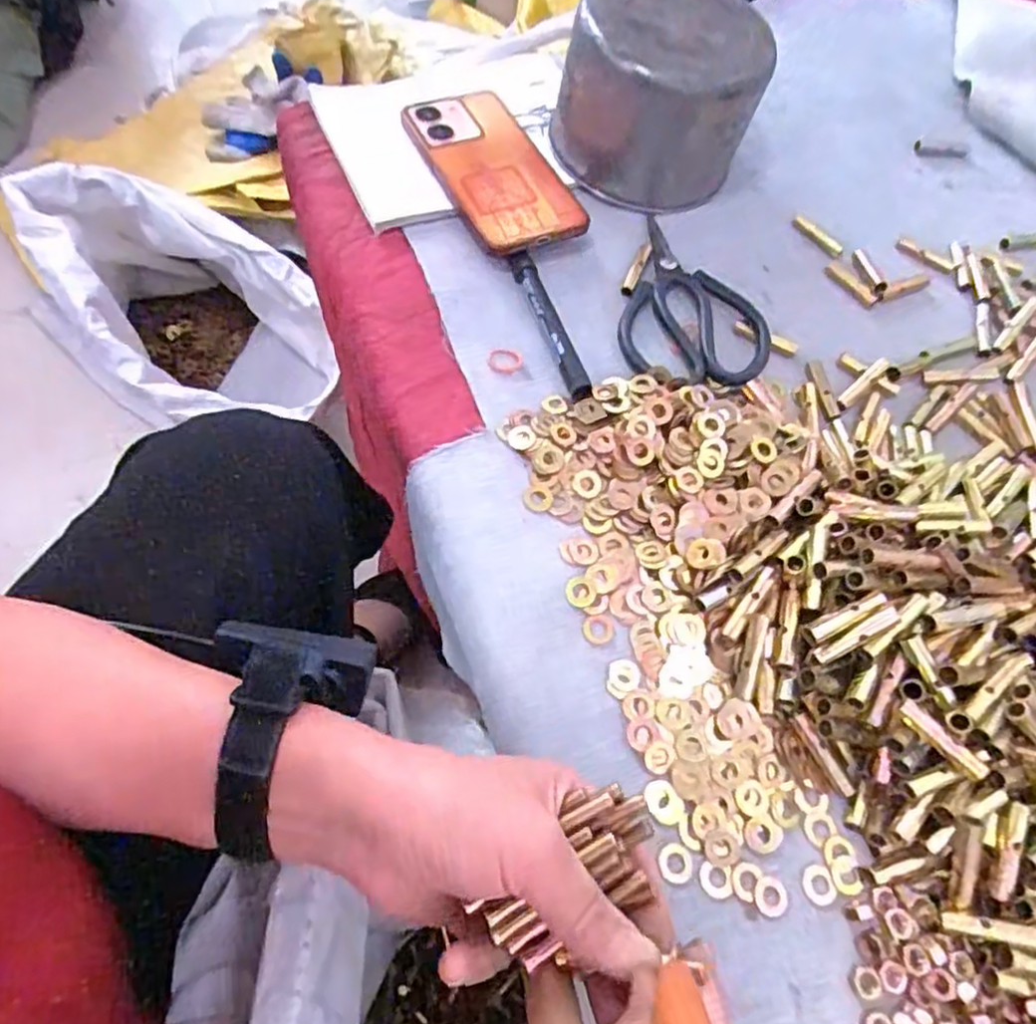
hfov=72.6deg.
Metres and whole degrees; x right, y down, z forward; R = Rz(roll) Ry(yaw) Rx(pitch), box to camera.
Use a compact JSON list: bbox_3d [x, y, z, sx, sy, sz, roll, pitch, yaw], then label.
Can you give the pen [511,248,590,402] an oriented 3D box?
[{"bbox_3d":[0.020,-0.120,0.456,0.016,0.018,0.116,-15,65,-13],"label":"pen"}]

